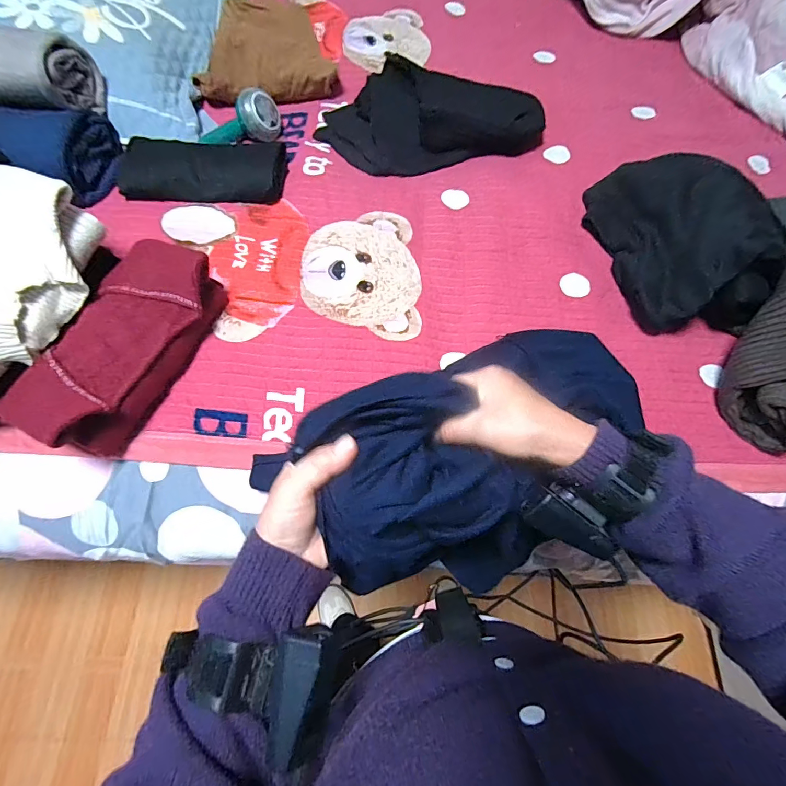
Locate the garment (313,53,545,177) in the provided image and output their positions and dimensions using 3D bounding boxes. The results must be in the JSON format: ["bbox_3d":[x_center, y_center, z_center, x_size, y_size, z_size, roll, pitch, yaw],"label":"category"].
[{"bbox_3d":[0.068,-0.469,0.703,0.331,0.040,0.263,30,70,8],"label":"garment"}]

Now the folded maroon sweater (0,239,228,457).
[{"bbox_3d":[-0.313,-0.059,0.470,0.113,0.079,0.253,25,70,7],"label":"folded maroon sweater"}]

